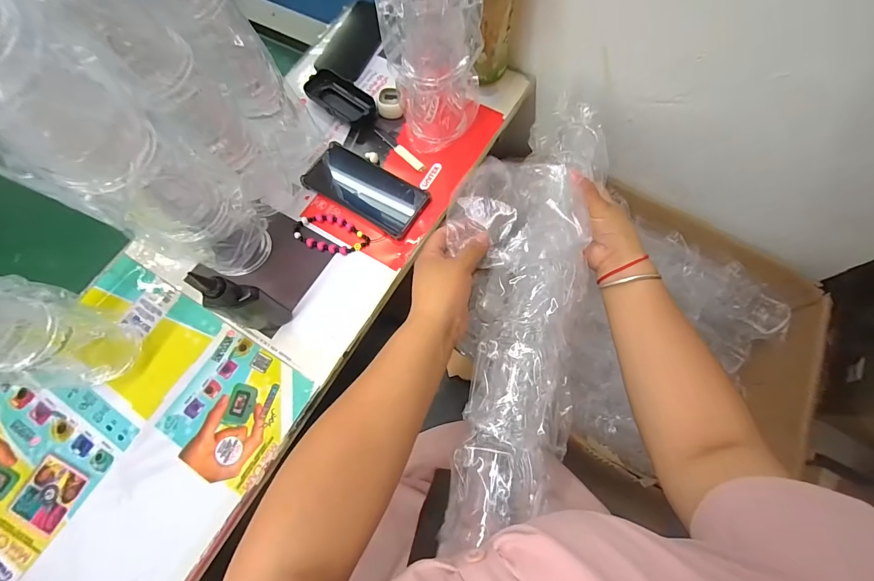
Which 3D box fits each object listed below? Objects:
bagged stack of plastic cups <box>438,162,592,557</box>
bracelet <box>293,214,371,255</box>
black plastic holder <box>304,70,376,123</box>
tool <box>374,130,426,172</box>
[{"bbox_3d":[0.074,0.038,0.377,0.140,0.069,0.385,8,73,3],"label":"bagged stack of plastic cups"},{"bbox_3d":[-0.138,-0.072,0.482,0.098,0.009,0.052,25,74,11],"label":"bracelet"},{"bbox_3d":[-0.138,-0.279,0.545,0.109,0.021,0.050,33,75,13],"label":"black plastic holder"},{"bbox_3d":[-0.052,-0.197,0.522,0.013,0.007,0.099,-41,74,-11],"label":"tool"}]

